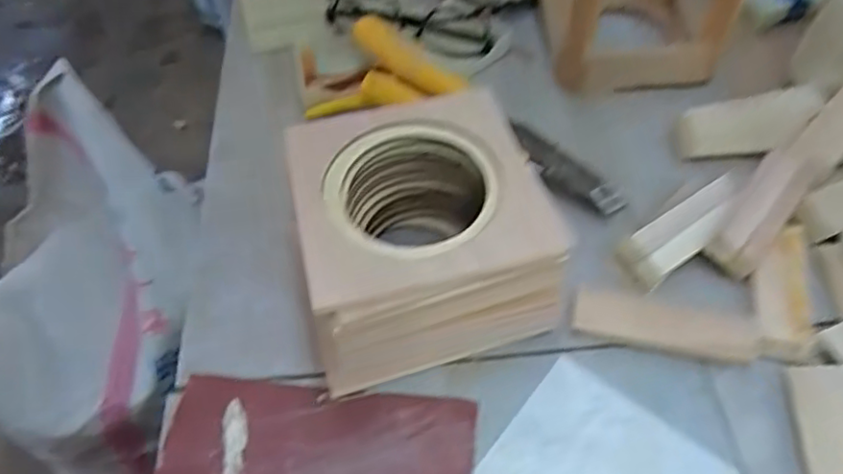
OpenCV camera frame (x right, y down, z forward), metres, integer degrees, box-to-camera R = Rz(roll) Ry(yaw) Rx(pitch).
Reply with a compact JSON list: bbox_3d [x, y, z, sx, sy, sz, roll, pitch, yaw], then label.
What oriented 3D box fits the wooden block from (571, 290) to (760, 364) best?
[{"bbox_3d":[0.138,0.051,0.368,0.100,0.011,0.029,9,55,10],"label":"wooden block"}]

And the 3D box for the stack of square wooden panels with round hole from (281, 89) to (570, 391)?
[{"bbox_3d":[-0.005,-0.002,0.362,0.132,0.082,0.125,-15,54,-8],"label":"stack of square wooden panels with round hole"}]

